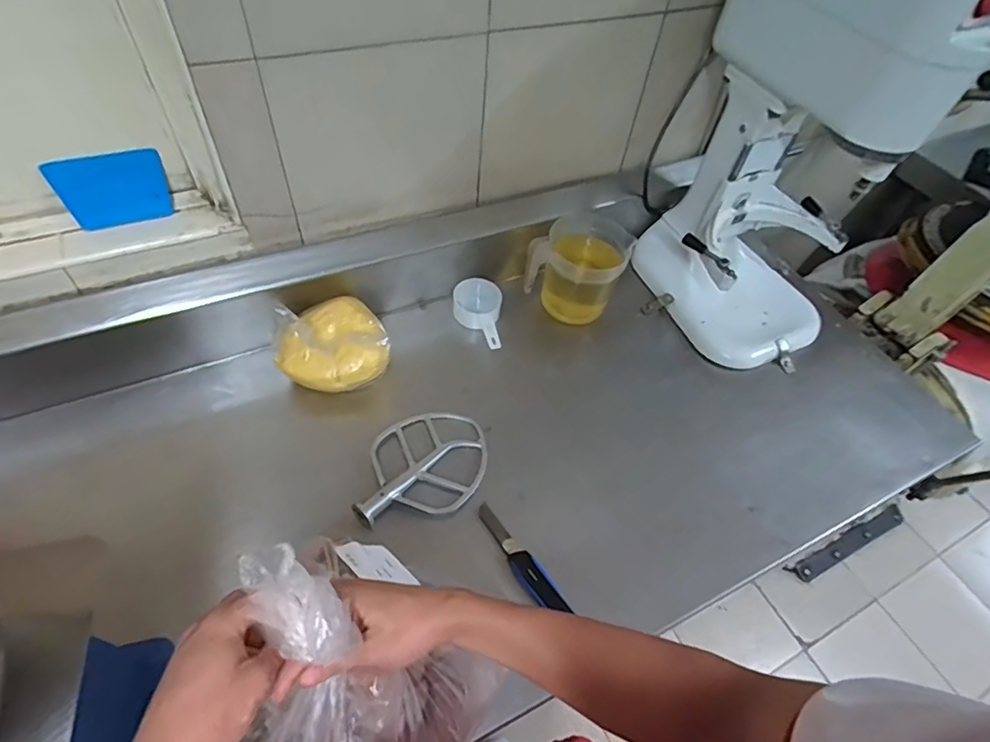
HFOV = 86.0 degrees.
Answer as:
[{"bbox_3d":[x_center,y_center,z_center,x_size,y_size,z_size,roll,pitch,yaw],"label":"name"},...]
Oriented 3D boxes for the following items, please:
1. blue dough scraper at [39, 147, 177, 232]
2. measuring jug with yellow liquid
[{"bbox_3d":[-0.506,-0.241,0.708,0.127,0.091,0.008,-18,40,-18],"label":"blue dough scraper"},{"bbox_3d":[0.146,-0.179,0.961,0.157,0.163,0.122,24,55,12],"label":"measuring jug with yellow liquid"}]

